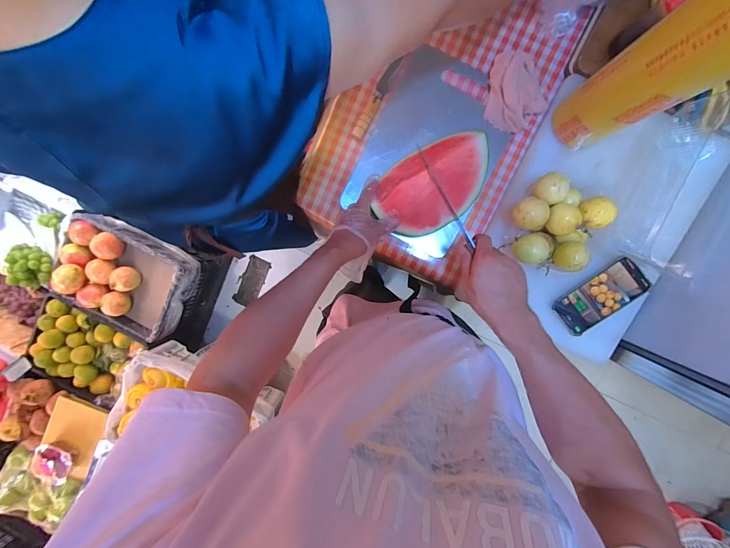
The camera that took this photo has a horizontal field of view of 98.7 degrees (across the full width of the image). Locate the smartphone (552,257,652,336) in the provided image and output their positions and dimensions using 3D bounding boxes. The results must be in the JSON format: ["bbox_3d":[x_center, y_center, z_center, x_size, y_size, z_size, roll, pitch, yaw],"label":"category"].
[{"bbox_3d":[0.428,0.041,0.570,0.155,0.012,0.081,-37,91,8],"label":"smartphone"}]

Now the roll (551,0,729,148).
[{"bbox_3d":[0.359,-0.245,0.363,0.092,0.336,0.088,-20,94,8],"label":"roll"}]

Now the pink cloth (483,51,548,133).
[{"bbox_3d":[0.277,-0.330,0.562,0.102,0.039,0.133,7,97,5],"label":"pink cloth"}]

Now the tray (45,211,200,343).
[{"bbox_3d":[-0.929,0.021,1.211,0.481,0.179,0.365,28,98,2],"label":"tray"}]

